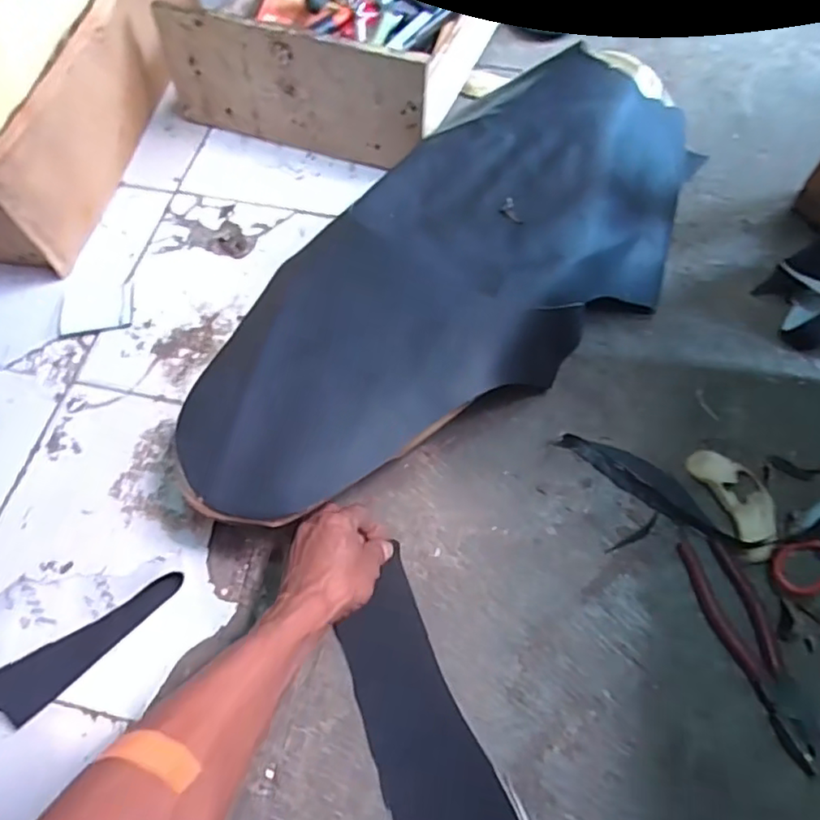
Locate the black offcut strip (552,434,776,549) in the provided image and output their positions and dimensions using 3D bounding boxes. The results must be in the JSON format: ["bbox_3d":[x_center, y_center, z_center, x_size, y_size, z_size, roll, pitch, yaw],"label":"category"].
[{"bbox_3d":[0.247,0.078,0.600,0.207,0.013,0.037,34,69,17],"label":"black offcut strip"}]

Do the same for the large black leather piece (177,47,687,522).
[{"bbox_3d":[0.041,-0.128,0.623,0.258,0.102,0.620,40,69,19],"label":"large black leather piece"}]

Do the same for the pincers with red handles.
[{"bbox_3d":[0.302,0.207,0.533,0.049,0.010,0.191,-16,64,-6],"label":"pincers with red handles"}]

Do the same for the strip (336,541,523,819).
[{"bbox_3d":[0.032,0.319,0.482,0.096,0.013,0.377,-19,63,-5],"label":"strip"}]

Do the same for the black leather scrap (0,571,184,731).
[{"bbox_3d":[-0.353,0.254,0.518,0.343,0.025,0.042,-33,67,-14],"label":"black leather scrap"}]

